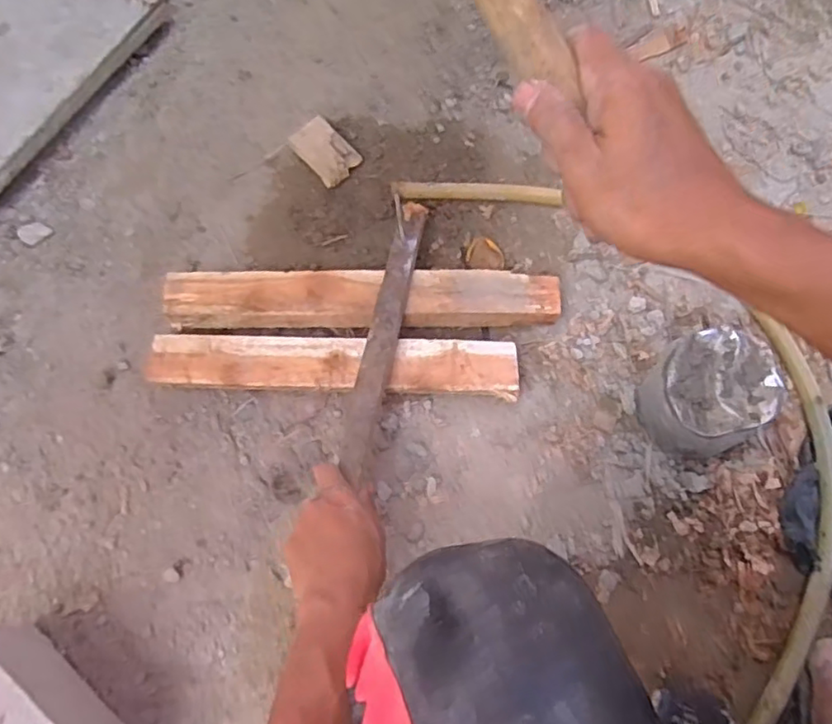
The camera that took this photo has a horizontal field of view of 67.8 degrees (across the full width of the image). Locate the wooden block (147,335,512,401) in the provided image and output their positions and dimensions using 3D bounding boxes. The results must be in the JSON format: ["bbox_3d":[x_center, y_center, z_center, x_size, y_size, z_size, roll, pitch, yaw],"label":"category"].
[{"bbox_3d":[-0.093,0.007,0.701,0.408,0.045,0.065,2,71,2],"label":"wooden block"}]

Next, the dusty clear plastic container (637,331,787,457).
[{"bbox_3d":[0.297,0.034,0.642,0.111,0.091,0.106,0,71,1],"label":"dusty clear plastic container"}]

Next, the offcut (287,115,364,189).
[{"bbox_3d":[-0.116,-0.277,0.814,0.061,0.026,0.090,-38,75,-12],"label":"offcut"}]

